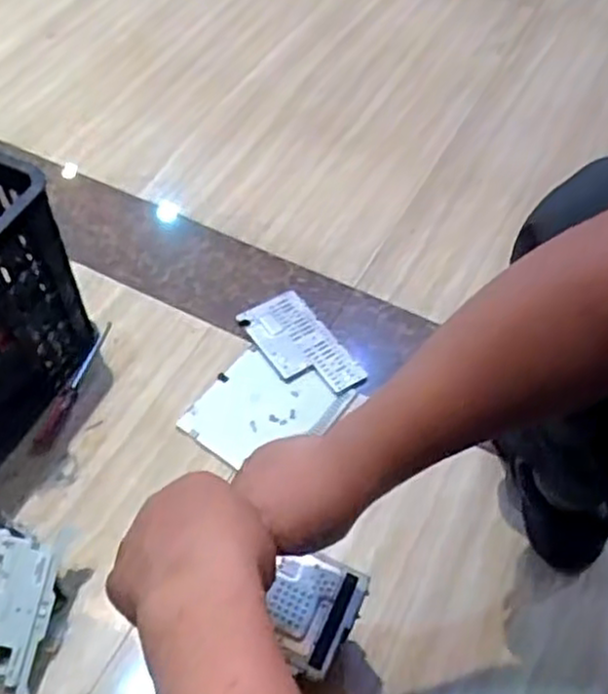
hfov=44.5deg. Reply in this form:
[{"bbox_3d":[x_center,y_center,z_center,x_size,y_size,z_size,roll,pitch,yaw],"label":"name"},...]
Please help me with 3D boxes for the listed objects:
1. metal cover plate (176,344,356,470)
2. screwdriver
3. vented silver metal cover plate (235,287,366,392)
[{"bbox_3d":[-0.052,0.078,0.955,0.150,0.016,0.172,33,62,21],"label":"metal cover plate"},{"bbox_3d":[-0.298,0.050,0.962,0.021,0.023,0.201,11,56,9],"label":"screwdriver"},{"bbox_3d":[-0.006,-0.002,1.012,0.098,0.013,0.182,-31,60,-19],"label":"vented silver metal cover plate"}]

